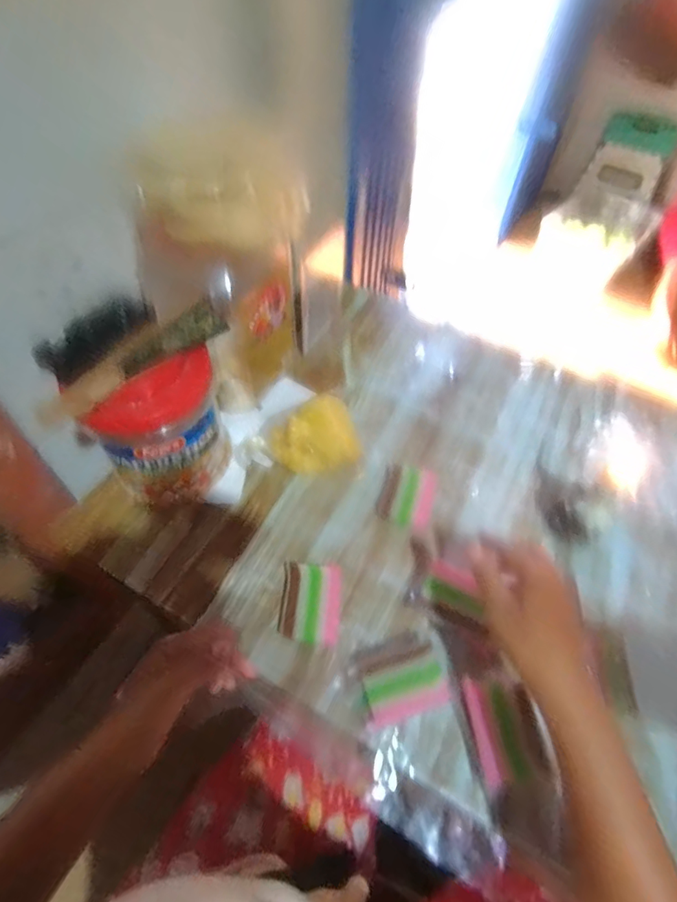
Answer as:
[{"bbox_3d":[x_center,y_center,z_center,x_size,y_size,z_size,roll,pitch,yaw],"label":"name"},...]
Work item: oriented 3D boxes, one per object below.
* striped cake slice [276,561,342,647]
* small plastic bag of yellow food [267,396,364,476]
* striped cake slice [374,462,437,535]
[{"bbox_3d":[-0.028,0.157,0.496,0.059,0.024,0.080,5,55,1],"label":"striped cake slice"},{"bbox_3d":[-0.030,-0.015,0.604,0.105,0.060,0.073,-16,57,-14],"label":"small plastic bag of yellow food"},{"bbox_3d":[0.081,0.055,0.577,0.062,0.019,0.076,15,55,8],"label":"striped cake slice"}]

